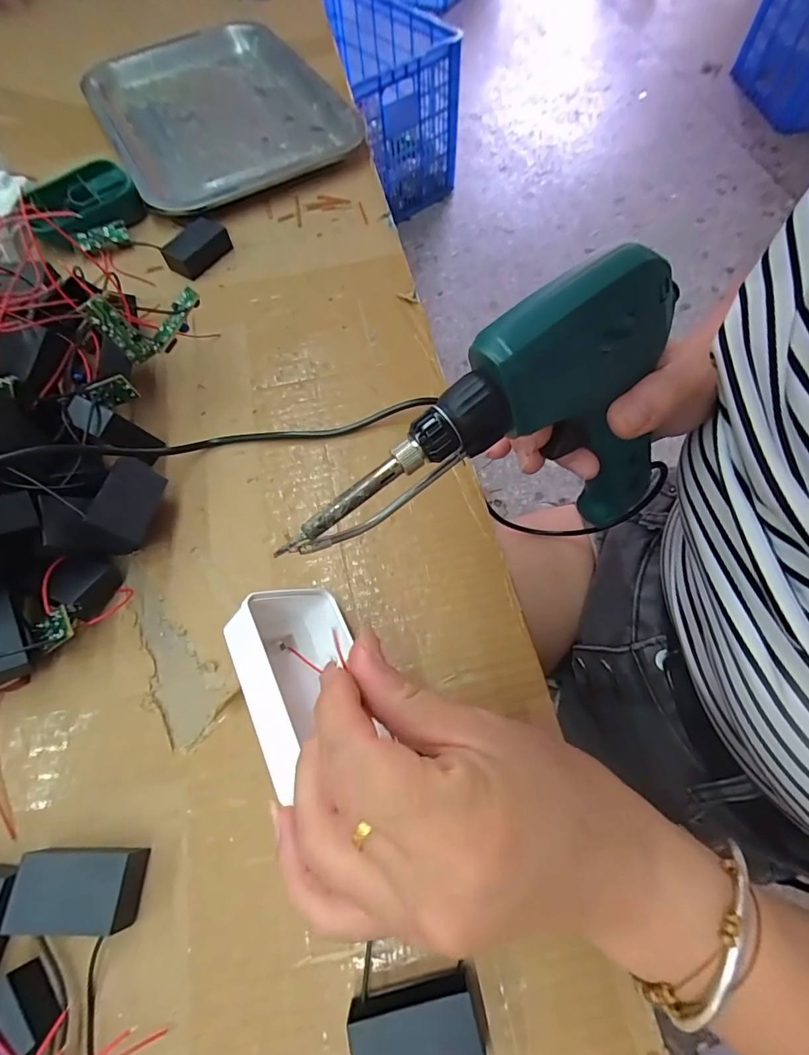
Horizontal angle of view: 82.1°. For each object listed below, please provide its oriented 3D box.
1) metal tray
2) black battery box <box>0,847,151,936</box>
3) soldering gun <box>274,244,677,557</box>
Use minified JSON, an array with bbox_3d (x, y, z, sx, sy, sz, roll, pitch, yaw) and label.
[{"bbox_3d":[-0.188,-0.410,0.455,0.200,0.022,0.302,-31,67,-10],"label":"metal tray"},{"bbox_3d":[-0.142,0.156,0.202,0.047,0.021,0.028,1,65,4],"label":"black battery box"},{"bbox_3d":[0.041,-0.034,0.221,0.187,0.141,0.051,-19,66,-5],"label":"soldering gun"}]

